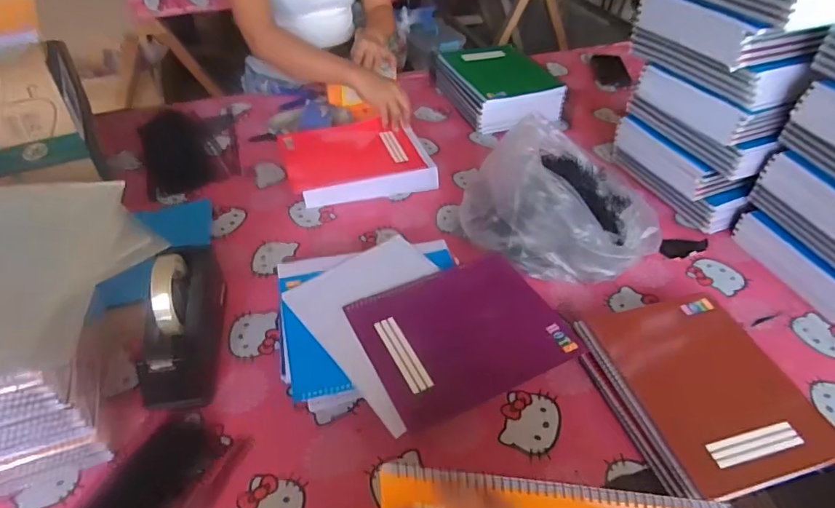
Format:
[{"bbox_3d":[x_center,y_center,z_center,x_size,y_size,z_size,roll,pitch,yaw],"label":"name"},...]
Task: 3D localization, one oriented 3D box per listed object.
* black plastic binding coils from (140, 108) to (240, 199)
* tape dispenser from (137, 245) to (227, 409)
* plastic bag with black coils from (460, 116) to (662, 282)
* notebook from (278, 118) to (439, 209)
[{"bbox_3d":[-0.464,-0.223,1.076,0.176,0.022,0.292,-15,45,-19],"label":"black plastic binding coils"},{"bbox_3d":[-0.299,0.076,0.680,0.072,0.127,0.219,-2,42,-7],"label":"tape dispenser"},{"bbox_3d":[0.249,-0.093,0.865,0.298,0.172,0.283,28,49,25],"label":"plastic bag with black coils"},{"bbox_3d":[-0.117,-0.179,1.024,0.272,0.048,0.223,-8,43,-12],"label":"notebook"}]

